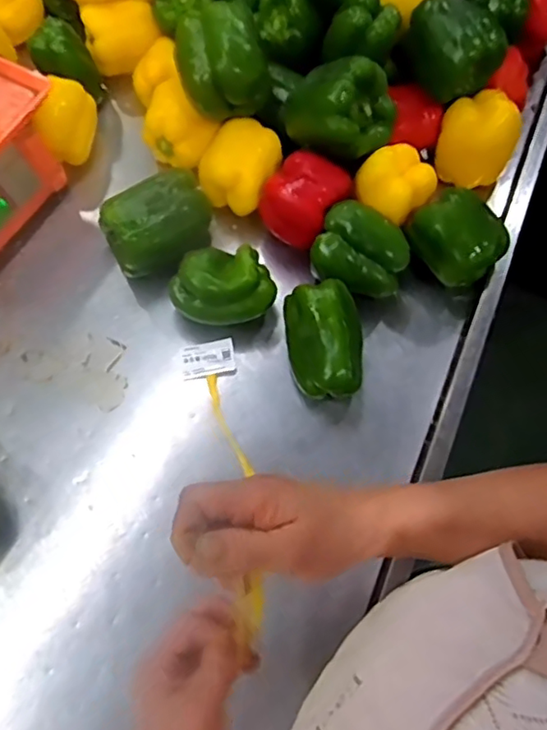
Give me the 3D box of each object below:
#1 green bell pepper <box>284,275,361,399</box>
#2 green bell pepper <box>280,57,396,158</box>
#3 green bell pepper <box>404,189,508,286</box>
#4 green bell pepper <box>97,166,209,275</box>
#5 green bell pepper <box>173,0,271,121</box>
[{"bbox_3d":[0.056,-0.022,0.614,0.079,0.071,0.111,-6,67,-3],"label":"green bell pepper"},{"bbox_3d":[0.071,-0.285,0.637,0.122,0.077,0.073,27,69,10],"label":"green bell pepper"},{"bbox_3d":[0.213,-0.149,0.650,0.078,0.069,0.094,-35,72,-14],"label":"green bell pepper"},{"bbox_3d":[-0.129,-0.165,0.662,0.131,0.090,0.073,-34,72,-14],"label":"green bell pepper"},{"bbox_3d":[-0.058,-0.341,0.653,0.104,0.085,0.081,-7,67,-4],"label":"green bell pepper"}]

